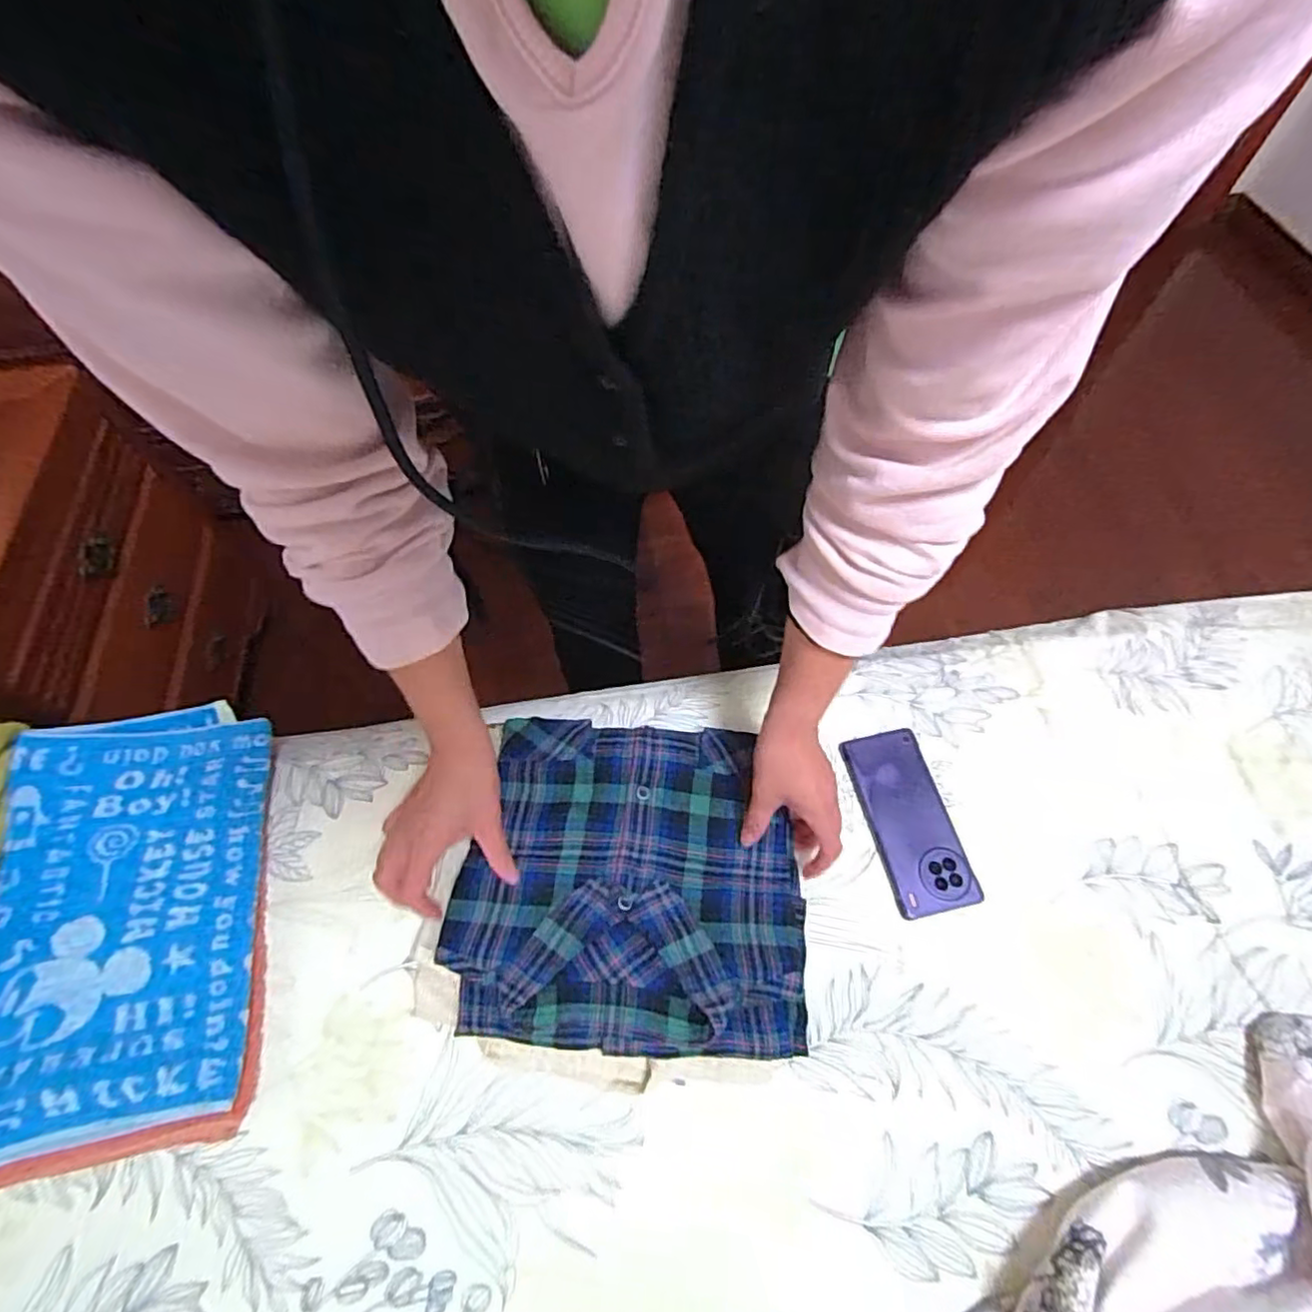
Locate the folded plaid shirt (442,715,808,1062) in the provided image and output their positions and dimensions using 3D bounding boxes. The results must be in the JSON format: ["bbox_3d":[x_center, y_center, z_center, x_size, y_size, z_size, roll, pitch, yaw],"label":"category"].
[{"bbox_3d":[-0.020,0.181,0.542,0.279,0.019,0.256,4,62,3],"label":"folded plaid shirt"}]

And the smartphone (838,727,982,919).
[{"bbox_3d":[0.229,0.148,0.588,0.071,0.010,0.163,-15,67,3],"label":"smartphone"}]

